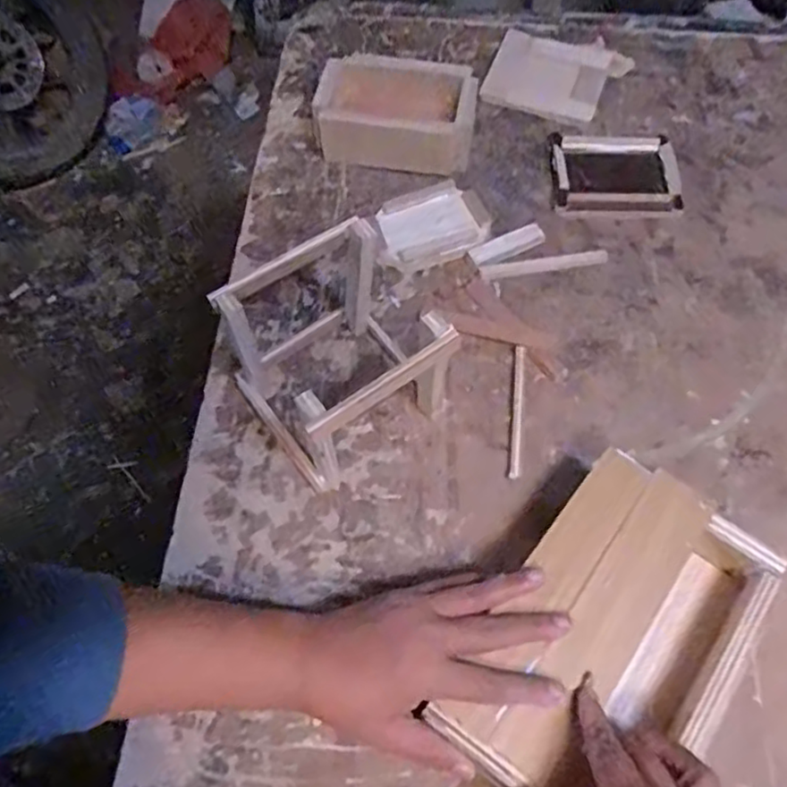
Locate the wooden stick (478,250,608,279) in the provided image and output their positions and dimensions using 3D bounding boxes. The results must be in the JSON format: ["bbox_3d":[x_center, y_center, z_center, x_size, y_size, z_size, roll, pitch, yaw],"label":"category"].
[{"bbox_3d":[0.137,-0.117,0.605,0.118,0.004,0.014,-10,64,-5],"label":"wooden stick"}]

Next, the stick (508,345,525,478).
[{"bbox_3d":[0.099,0.013,0.539,0.008,0.004,0.114,7,64,3],"label":"stick"}]

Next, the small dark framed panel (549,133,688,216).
[{"bbox_3d":[0.215,-0.215,0.654,0.120,0.012,0.098,2,64,1],"label":"small dark framed panel"}]

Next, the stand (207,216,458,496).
[{"bbox_3d":[-0.043,-0.025,0.496,0.127,0.123,0.134,-31,67,-14],"label":"stand"}]

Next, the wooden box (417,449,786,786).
[{"bbox_3d":[0.141,0.157,0.428,0.134,0.046,0.215,33,68,16],"label":"wooden box"}]

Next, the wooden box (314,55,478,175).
[{"bbox_3d":[0.003,-0.271,0.655,0.152,0.058,0.102,3,64,2],"label":"wooden box"}]

